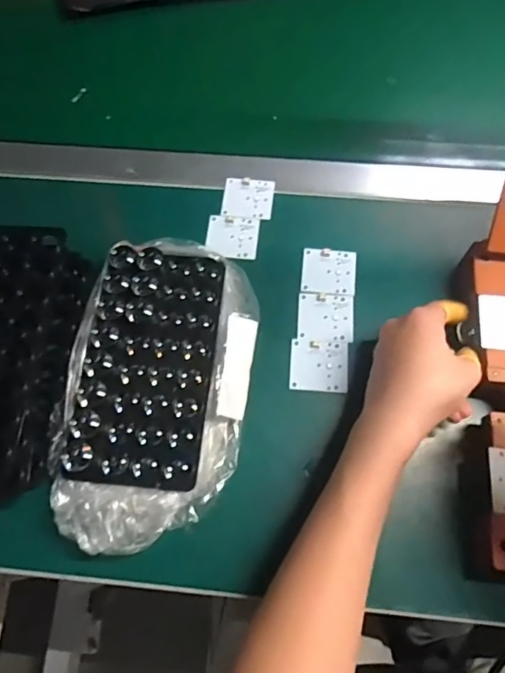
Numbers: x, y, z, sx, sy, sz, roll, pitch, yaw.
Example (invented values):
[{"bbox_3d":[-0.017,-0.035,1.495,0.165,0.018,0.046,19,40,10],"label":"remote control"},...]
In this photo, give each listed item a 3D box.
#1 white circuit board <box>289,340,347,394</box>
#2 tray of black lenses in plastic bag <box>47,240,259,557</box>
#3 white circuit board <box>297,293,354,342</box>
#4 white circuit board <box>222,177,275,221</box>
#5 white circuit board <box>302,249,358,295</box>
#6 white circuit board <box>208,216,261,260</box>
[{"bbox_3d":[0.056,0.024,0.408,0.047,0.004,0.044,4,70,3],"label":"white circuit board"},{"bbox_3d":[-0.076,0.038,0.385,0.138,0.035,0.235,8,70,4],"label":"tray of black lenses in plastic bag"},{"bbox_3d":[0.064,-0.017,0.424,0.047,0.004,0.044,4,70,3],"label":"white circuit board"},{"bbox_3d":[-0.004,-0.133,0.472,0.047,0.004,0.046,4,70,3],"label":"white circuit board"},{"bbox_3d":[0.069,-0.059,0.441,0.047,0.004,0.045,4,70,3],"label":"white circuit board"},{"bbox_3d":[-0.018,-0.093,0.456,0.047,0.004,0.044,6,70,4],"label":"white circuit board"}]

